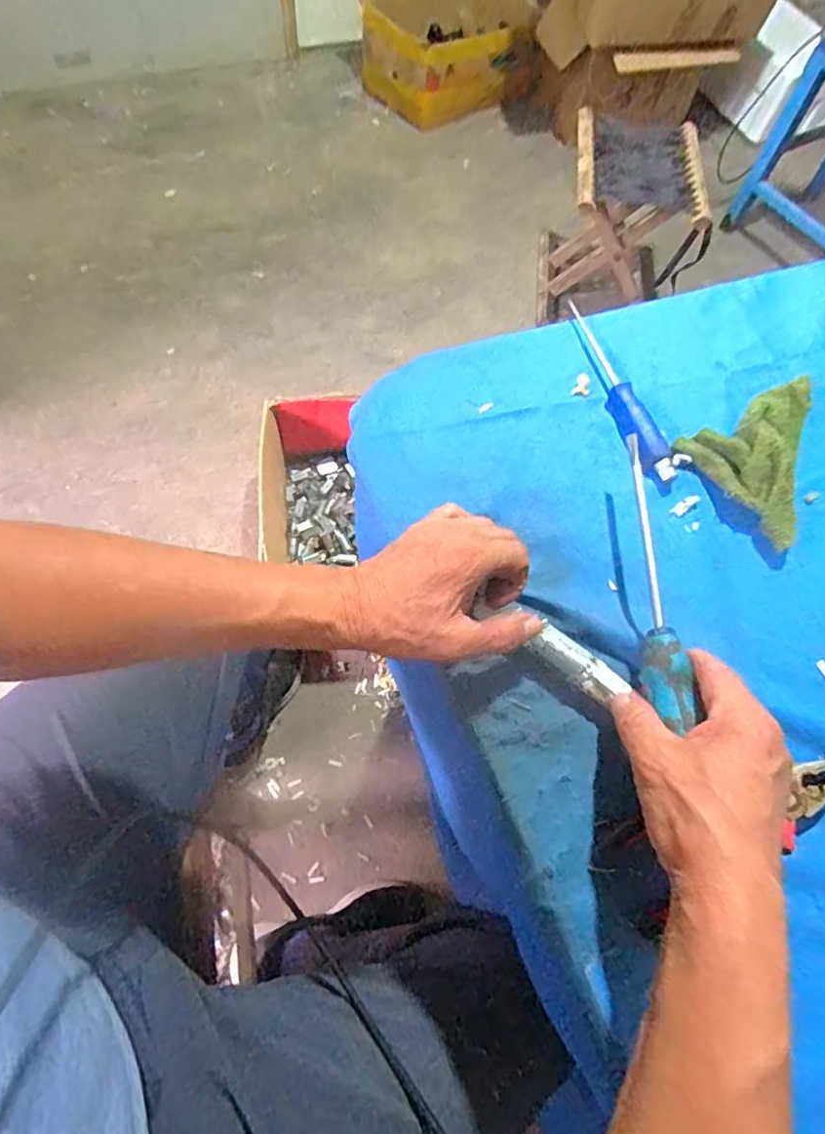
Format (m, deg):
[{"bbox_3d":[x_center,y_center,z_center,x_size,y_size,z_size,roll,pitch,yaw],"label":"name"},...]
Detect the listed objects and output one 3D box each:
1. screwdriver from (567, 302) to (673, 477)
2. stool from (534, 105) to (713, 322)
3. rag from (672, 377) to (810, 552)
[{"bbox_3d":[0.163,-0.144,0.478,0.029,0.018,0.172,-15,66,-10],"label":"screwdriver"},{"bbox_3d":[0.453,-0.792,1.348,0.265,0.309,0.403,4,64,-1],"label":"stool"},{"bbox_3d":[0.290,-0.091,0.458,0.140,0.039,0.108,-32,70,-17],"label":"rag"}]

